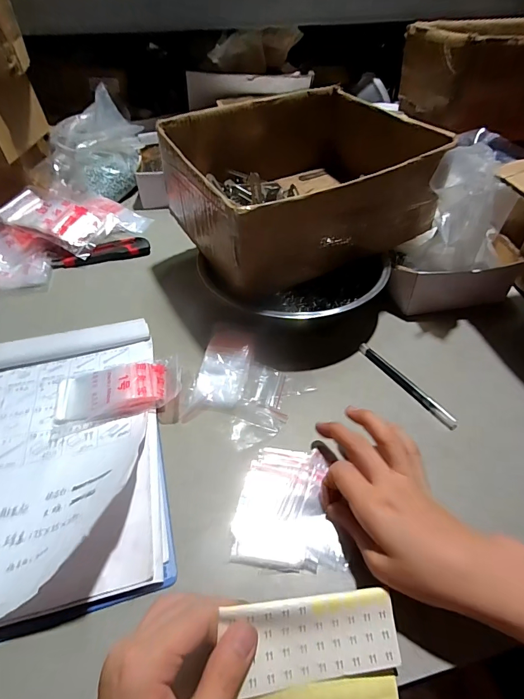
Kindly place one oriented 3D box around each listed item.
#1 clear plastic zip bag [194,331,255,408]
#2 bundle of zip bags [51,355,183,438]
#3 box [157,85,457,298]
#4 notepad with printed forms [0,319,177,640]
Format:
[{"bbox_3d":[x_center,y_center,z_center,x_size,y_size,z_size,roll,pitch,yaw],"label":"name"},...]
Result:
[{"bbox_3d":[-0.044,0.020,0.448,0.055,0.018,0.100,7,47,7],"label":"clear plastic zip bag"},{"bbox_3d":[-0.160,0.042,0.417,0.137,0.019,0.070,-12,47,-11],"label":"bundle of zip bags"},{"bbox_3d":[0.045,-0.228,0.514,0.298,0.131,0.270,-23,50,-20],"label":"box"},{"bbox_3d":[-0.217,0.096,0.376,0.221,0.028,0.308,-11,47,-10],"label":"notepad with printed forms"}]

